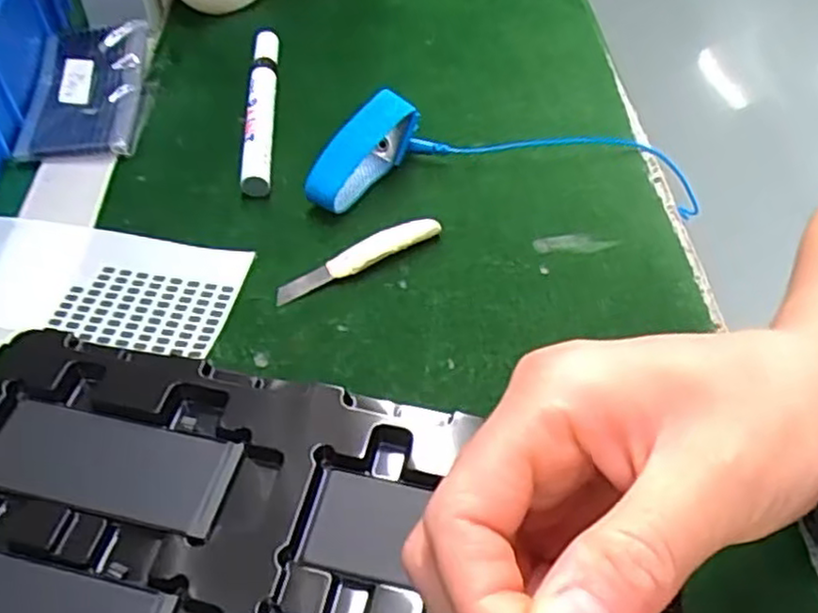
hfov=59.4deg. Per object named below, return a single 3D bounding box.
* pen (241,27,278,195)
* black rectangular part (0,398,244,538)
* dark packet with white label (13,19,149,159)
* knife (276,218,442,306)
[{"bbox_3d":[-0.085,-0.115,0.412,0.015,0.017,0.136,-3,50,-3],"label":"pen"},{"bbox_3d":[-0.114,0.059,0.270,0.095,0.008,0.039,9,51,7],"label":"black rectangular part"},{"bbox_3d":[-0.186,-0.126,0.415,0.063,0.023,0.105,-2,50,-3],"label":"dark packet with white label"},{"bbox_3d":[-0.024,-0.024,0.342,0.085,0.010,0.015,-23,54,-19],"label":"knife"}]

